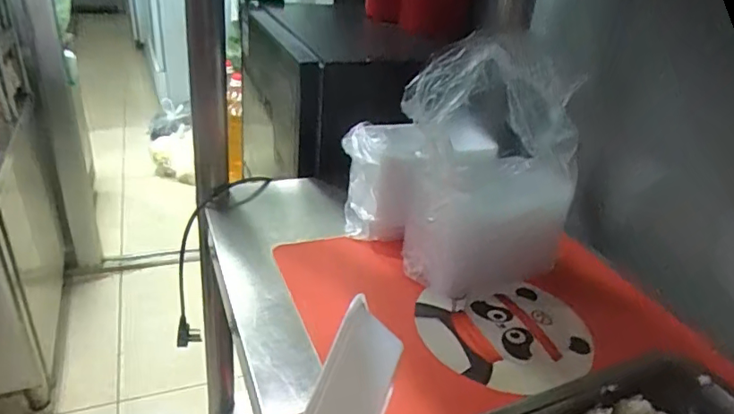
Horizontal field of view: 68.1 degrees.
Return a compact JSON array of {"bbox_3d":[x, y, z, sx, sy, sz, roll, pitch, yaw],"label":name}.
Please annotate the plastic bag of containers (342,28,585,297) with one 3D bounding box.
[{"bbox_3d":[0.115,-0.049,0.651,0.249,0.270,0.183,1,29,-8],"label":"plastic bag of containers"}]

